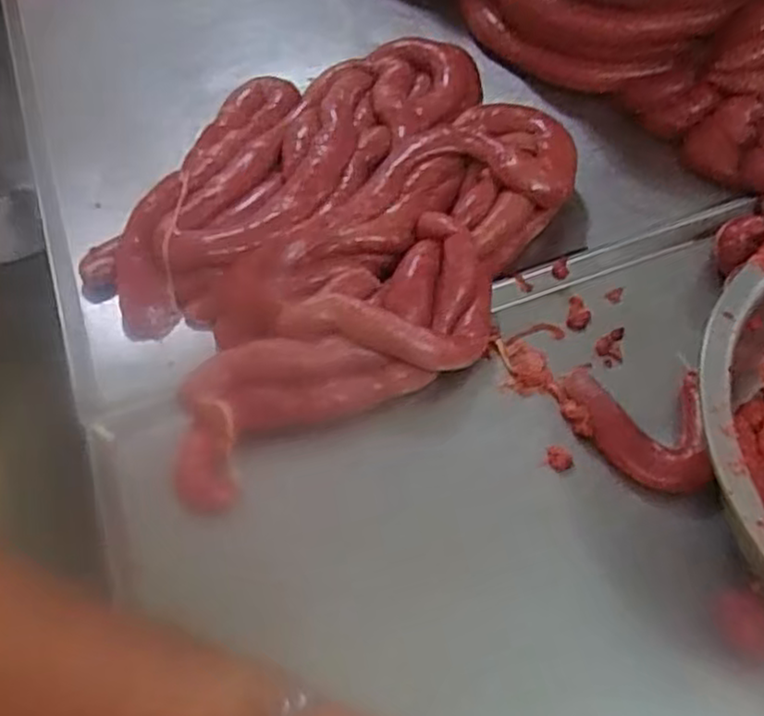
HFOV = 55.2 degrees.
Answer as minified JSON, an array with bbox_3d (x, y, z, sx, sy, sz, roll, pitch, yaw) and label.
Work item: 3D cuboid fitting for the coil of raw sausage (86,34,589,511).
[{"bbox_3d":[-0.043,-0.128,0.649,0.418,0.056,0.378,-29,59,-15],"label":"coil of raw sausage"}]

